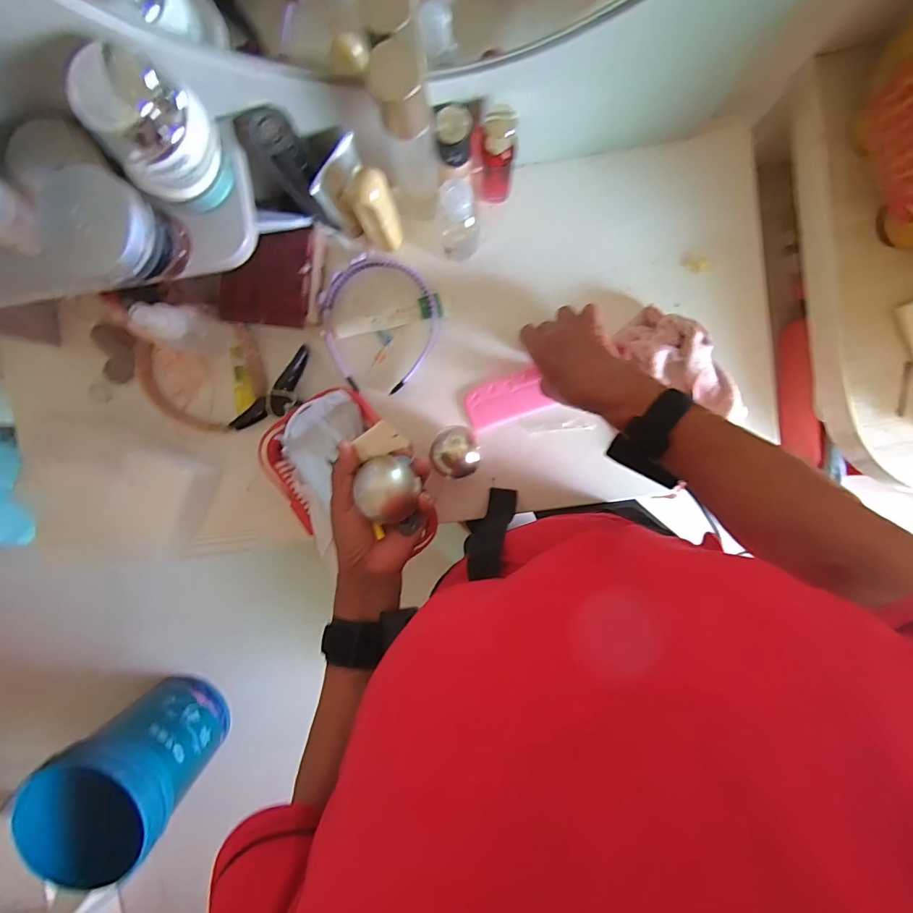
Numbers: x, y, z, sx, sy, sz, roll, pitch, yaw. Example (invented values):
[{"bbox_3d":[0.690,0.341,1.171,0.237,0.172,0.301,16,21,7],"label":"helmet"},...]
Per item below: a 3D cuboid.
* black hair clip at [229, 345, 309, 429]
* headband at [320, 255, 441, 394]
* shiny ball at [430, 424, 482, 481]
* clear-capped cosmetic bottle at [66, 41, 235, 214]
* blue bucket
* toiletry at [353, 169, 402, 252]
[{"bbox_3d":[-0.197,-0.065,0.514,0.041,0.033,0.118,43,94,-1],"label":"black hair clip"},{"bbox_3d":[-0.085,-0.149,0.510,0.129,0.012,0.148,3,94,2],"label":"headband"},{"bbox_3d":[-0.001,-0.005,0.500,0.050,0.056,0.054,-8,93,3],"label":"shiny ball"},{"bbox_3d":[-0.208,-0.226,0.329,0.063,0.095,0.068,0,93,2],"label":"clear-capped cosmetic bottle"},{"bbox_3d":[-0.805,0.780,1.142,0.323,0.398,0.271,-44,91,4],"label":"blue bucket"},{"bbox_3d":[-0.074,-0.235,0.449,0.035,0.111,0.034,0,93,2],"label":"toiletry"}]

